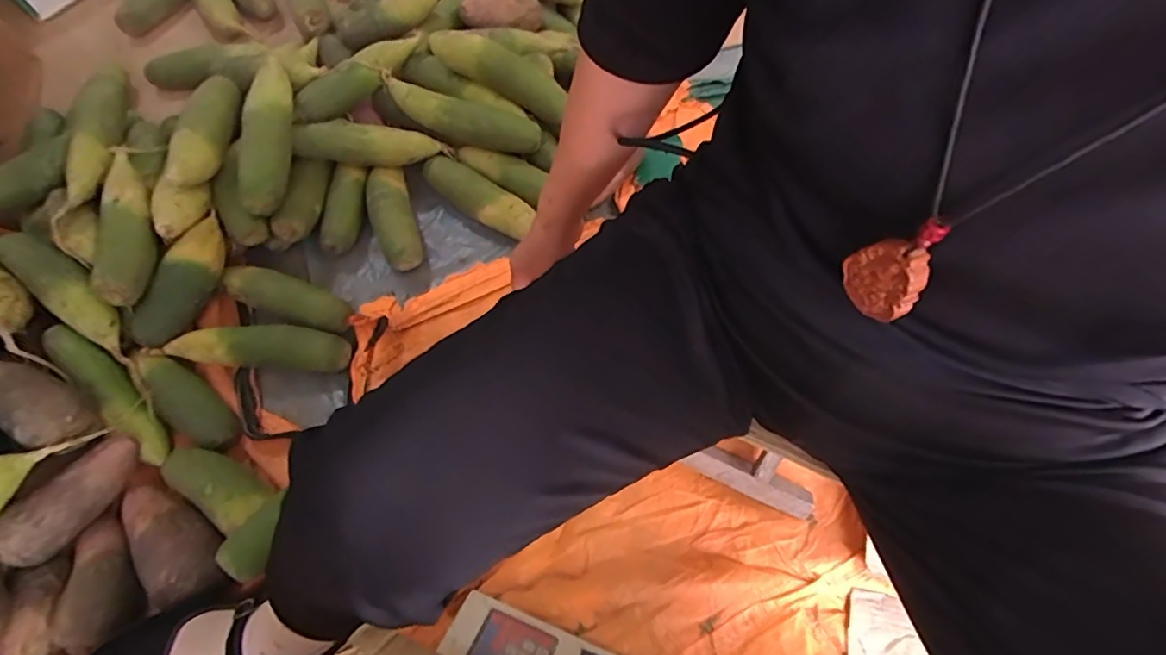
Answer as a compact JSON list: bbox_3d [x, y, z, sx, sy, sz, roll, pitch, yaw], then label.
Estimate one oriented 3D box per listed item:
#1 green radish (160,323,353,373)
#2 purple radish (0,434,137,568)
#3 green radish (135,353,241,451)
[{"bbox_3d":[-0.407,0.022,0.682,0.214,0.059,0.057,4,66,-16],"label":"green radish"},{"bbox_3d":[-0.541,0.178,0.572,0.051,0.054,0.143,26,55,8],"label":"purple radish"},{"bbox_3d":[-0.477,0.084,0.646,0.149,0.048,0.047,39,70,13],"label":"green radish"}]

